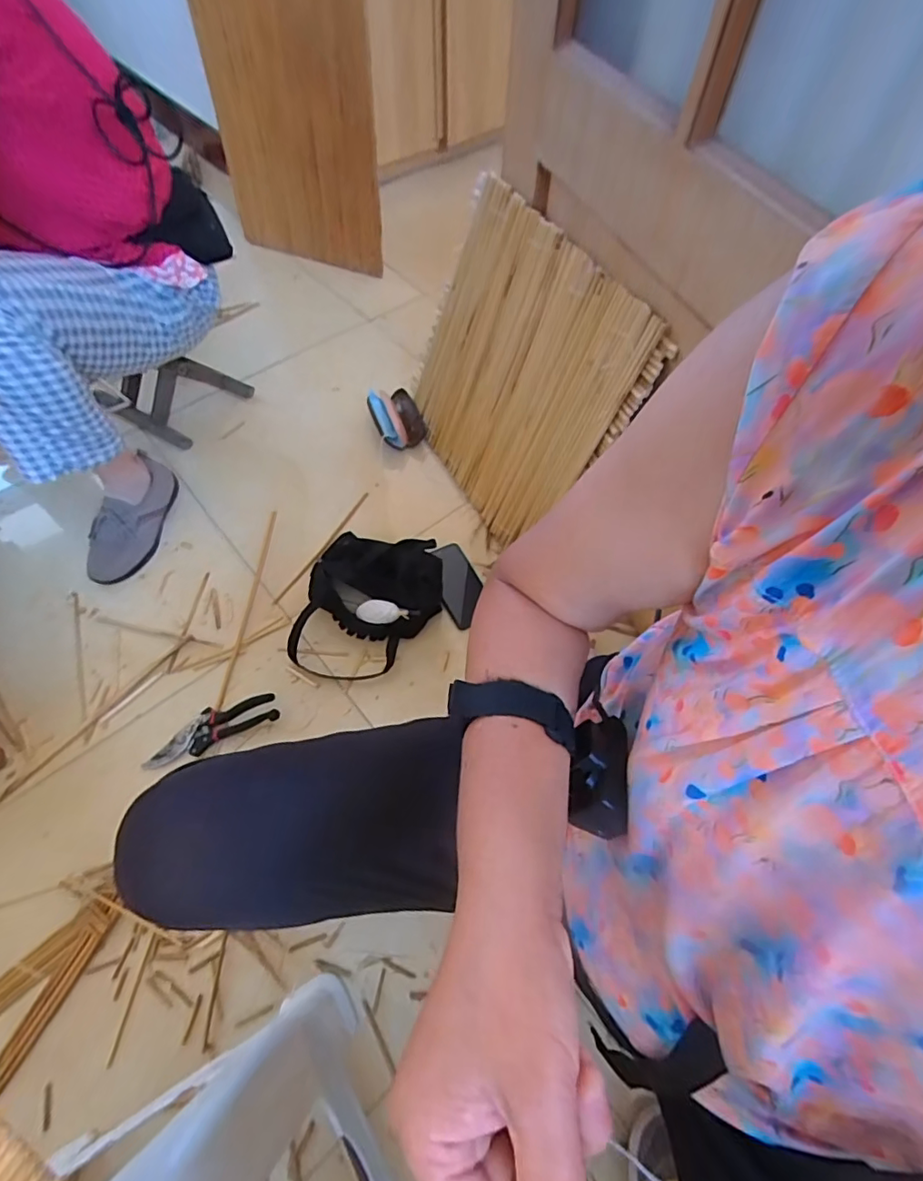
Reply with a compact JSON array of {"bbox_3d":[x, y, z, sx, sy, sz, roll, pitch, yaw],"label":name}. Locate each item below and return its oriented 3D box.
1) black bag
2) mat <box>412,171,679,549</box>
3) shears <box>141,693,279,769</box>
[{"bbox_3d":[-0.147,0.016,0.888,0.228,0.082,0.254,7,60,3],"label":"black bag"},{"bbox_3d":[0.069,-0.364,0.916,0.028,0.443,0.515,-7,55,-30],"label":"mat"},{"bbox_3d":[-0.369,0.202,0.796,0.190,0.015,0.055,-23,63,-14],"label":"shears"}]

